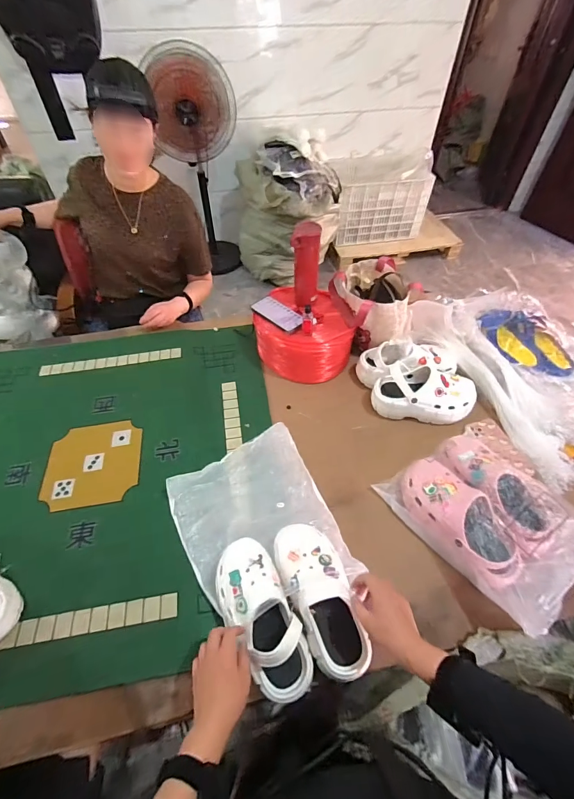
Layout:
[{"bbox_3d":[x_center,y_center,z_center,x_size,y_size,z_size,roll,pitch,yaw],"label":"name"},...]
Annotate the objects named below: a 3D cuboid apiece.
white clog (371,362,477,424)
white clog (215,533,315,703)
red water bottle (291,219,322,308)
[{"bbox_3d":[0.342,-0.015,0.894,0.246,0.103,0.104,11,52,7],"label":"white clog"},{"bbox_3d":[-0.045,0.351,0.592,0.109,0.093,0.238,-23,52,-18],"label":"white clog"},{"bbox_3d":[0.048,-0.344,0.950,0.075,0.210,0.059,3,51,1],"label":"red water bottle"}]

